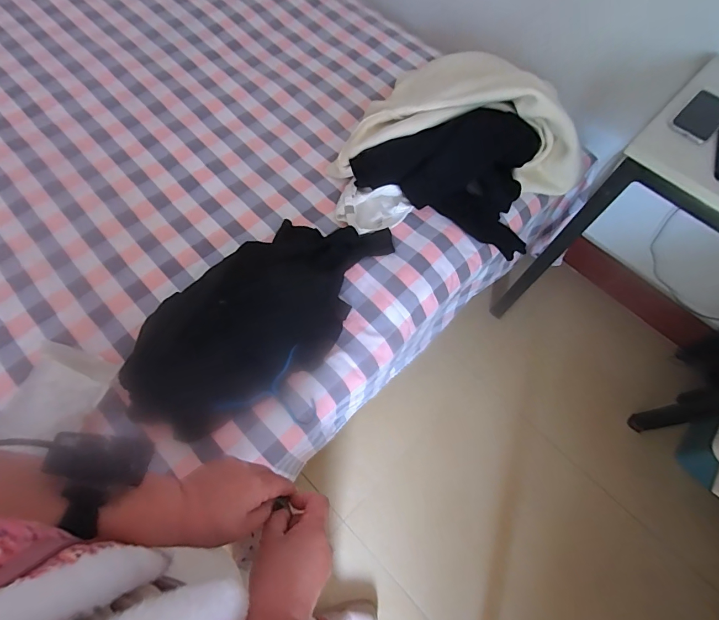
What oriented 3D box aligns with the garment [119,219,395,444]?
[{"bbox_3d":[-0.171,-0.007,0.740,0.267,0.068,0.532,31,67,11],"label":"garment"}]

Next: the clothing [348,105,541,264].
[{"bbox_3d":[0.191,-0.282,0.860,0.407,0.197,0.191,9,67,-4],"label":"clothing"}]

